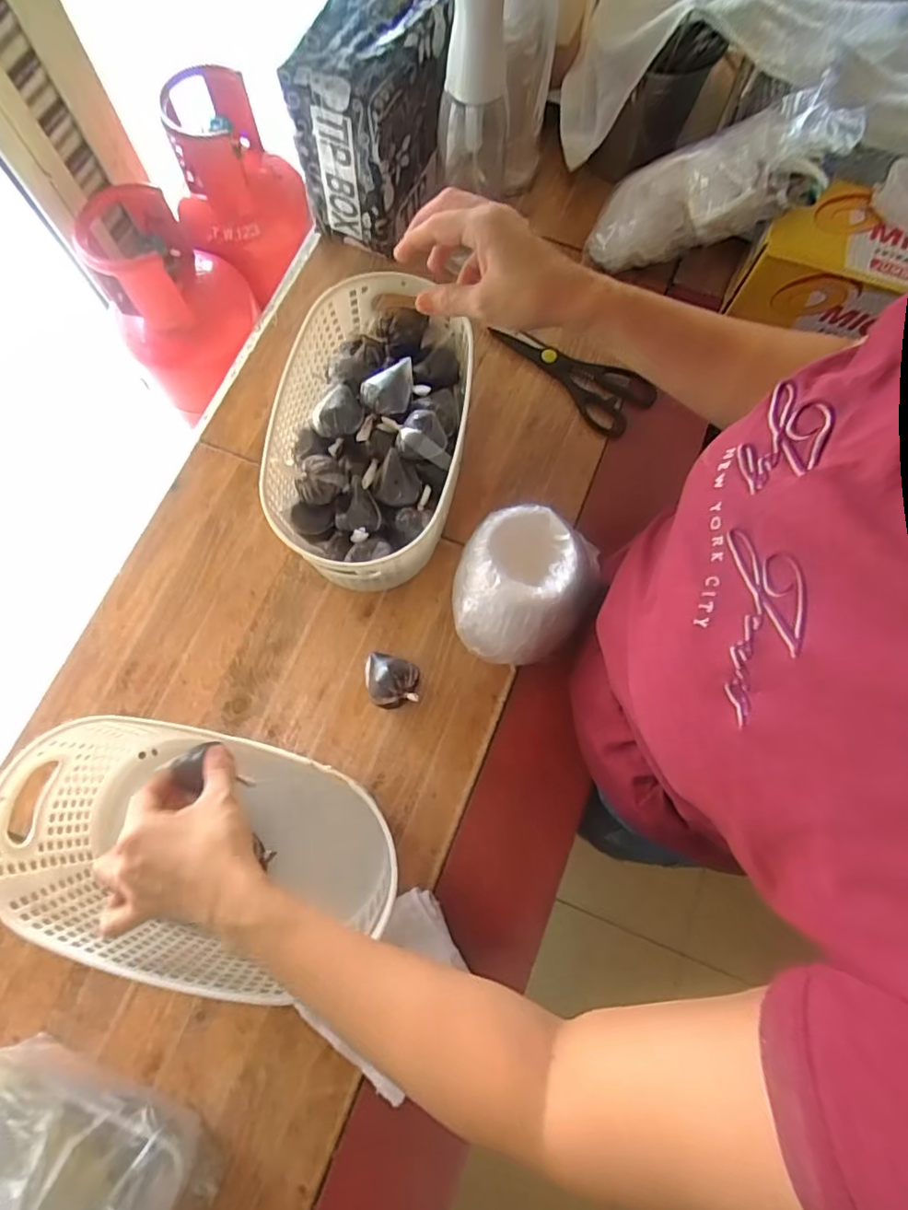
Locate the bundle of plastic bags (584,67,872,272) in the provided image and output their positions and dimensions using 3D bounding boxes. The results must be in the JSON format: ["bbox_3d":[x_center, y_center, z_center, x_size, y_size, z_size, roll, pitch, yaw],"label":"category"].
[{"bbox_3d":[0.254,-0.412,0.575,0.242,0.073,0.070,-4,70,38],"label":"bundle of plastic bags"}]

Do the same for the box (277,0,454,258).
[{"bbox_3d":[-0.066,-0.526,0.603,0.103,0.156,0.223,21,75,4],"label":"box"}]

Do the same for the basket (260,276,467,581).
[{"bbox_3d":[-0.074,-0.154,0.546,0.158,0.111,0.276,7,75,0],"label":"basket"}]

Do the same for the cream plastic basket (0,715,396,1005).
[{"bbox_3d":[-0.190,0.182,0.447,0.271,0.119,0.152,16,75,3],"label":"cream plastic basket"}]

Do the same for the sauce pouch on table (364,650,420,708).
[{"bbox_3d":[-0.056,0.066,0.521,0.047,0.040,0.052,-11,75,-4],"label":"sauce pouch on table"}]

